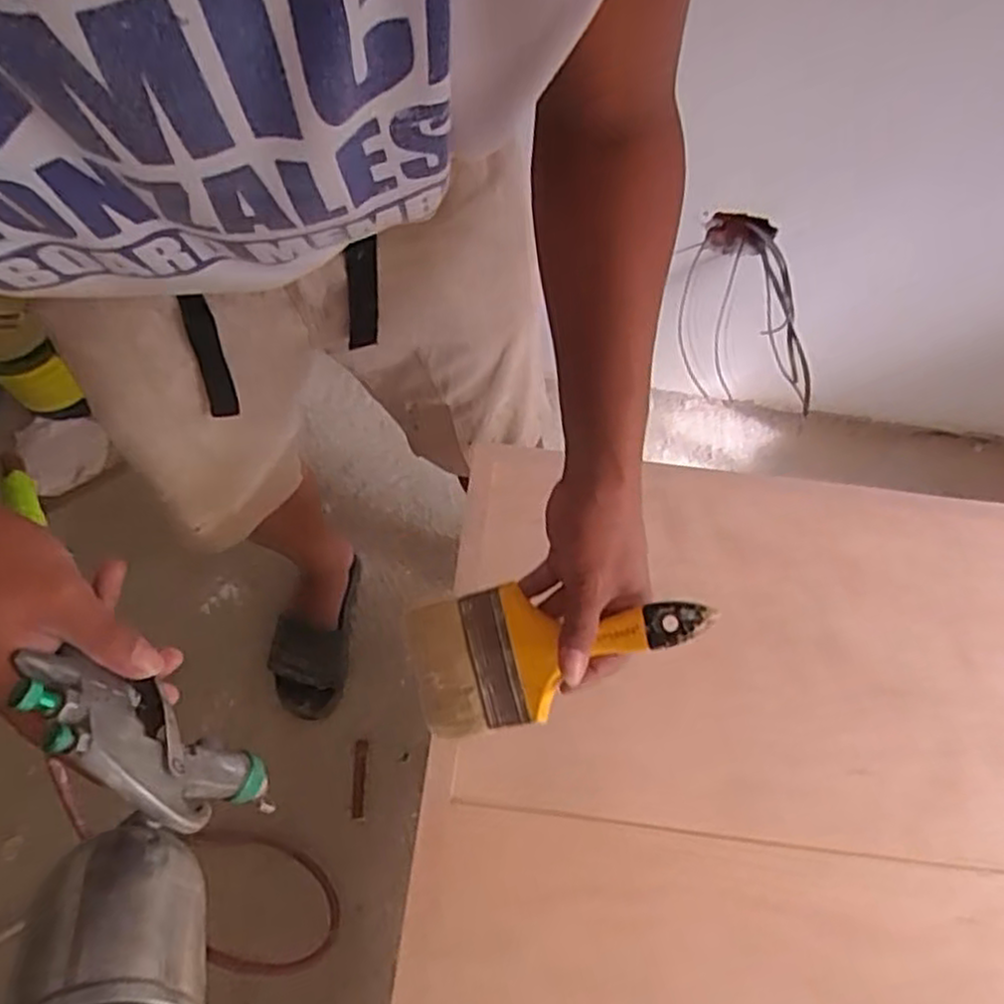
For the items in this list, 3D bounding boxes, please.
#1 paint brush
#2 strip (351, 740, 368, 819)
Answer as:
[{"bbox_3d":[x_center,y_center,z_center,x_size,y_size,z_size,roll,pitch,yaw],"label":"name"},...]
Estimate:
[{"bbox_3d":[0.032,0.099,0.515,0.219,0.013,0.094,-18,76,24],"label":"paint brush"},{"bbox_3d":[-0.222,0.430,1.158,0.021,0.007,0.113,1,63,-2],"label":"strip"}]

